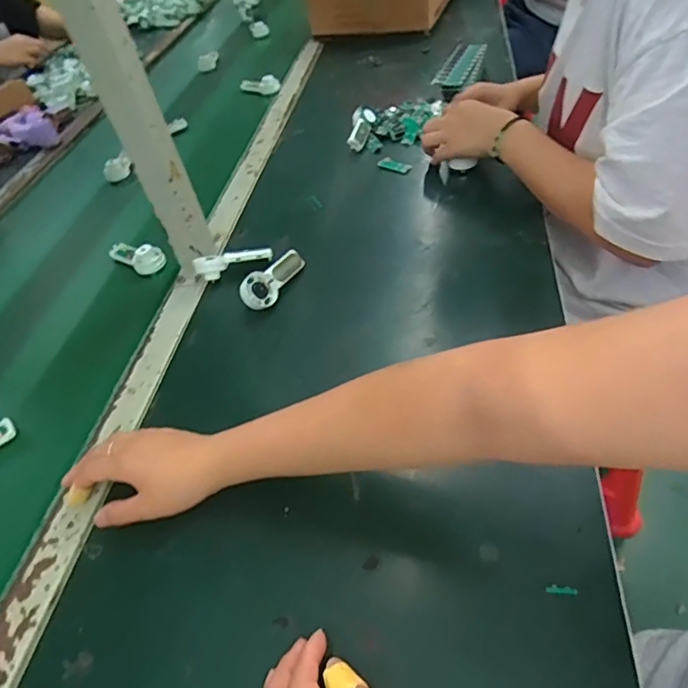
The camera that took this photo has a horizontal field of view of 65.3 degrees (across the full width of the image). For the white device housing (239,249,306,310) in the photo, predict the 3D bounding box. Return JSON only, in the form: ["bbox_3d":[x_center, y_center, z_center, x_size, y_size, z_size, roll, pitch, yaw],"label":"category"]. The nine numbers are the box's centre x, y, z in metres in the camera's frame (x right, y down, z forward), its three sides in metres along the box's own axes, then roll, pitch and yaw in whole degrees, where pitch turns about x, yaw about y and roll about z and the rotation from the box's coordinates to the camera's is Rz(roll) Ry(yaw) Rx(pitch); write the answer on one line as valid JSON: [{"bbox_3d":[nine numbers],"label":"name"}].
[{"bbox_3d":[-0.081,-0.075,0.617,0.040,0.019,0.092,49,56,-10],"label":"white device housing"}]

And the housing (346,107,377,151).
[{"bbox_3d":[0.026,-0.349,0.868,0.034,0.023,0.082,13,70,16],"label":"housing"}]

